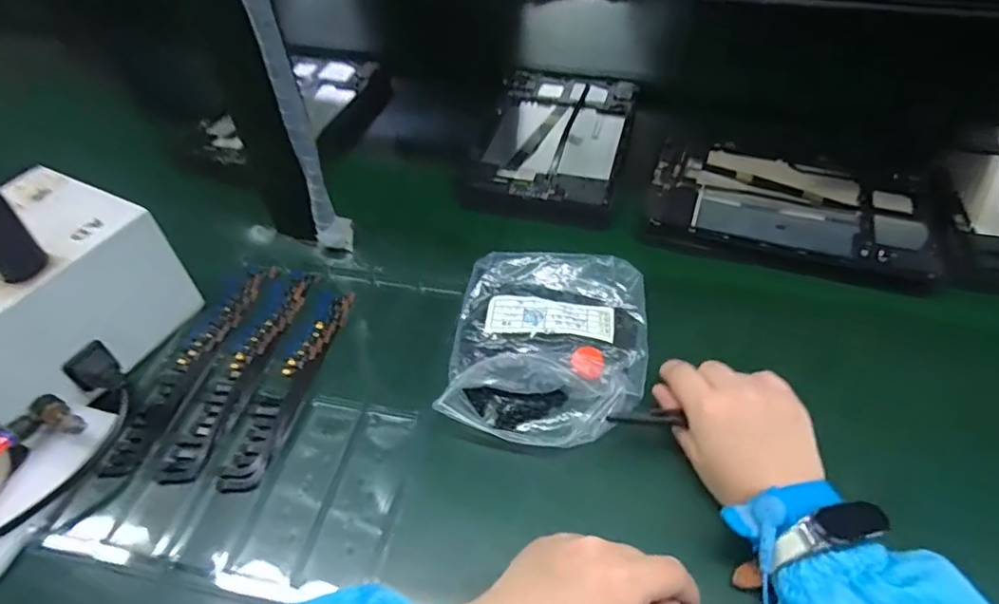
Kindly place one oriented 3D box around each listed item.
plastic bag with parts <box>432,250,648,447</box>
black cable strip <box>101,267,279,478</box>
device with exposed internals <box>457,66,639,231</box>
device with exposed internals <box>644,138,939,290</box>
[{"bbox_3d":[0.038,0.025,0.440,0.141,0.020,0.171,6,47,7],"label":"plastic bag with parts"},{"bbox_3d":[-0.235,0.044,0.455,0.035,0.017,0.193,10,48,11],"label":"black cable strip"},{"bbox_3d":[0.059,-0.174,0.612,0.145,0.011,0.256,11,48,12],"label":"device with exposed internals"},{"bbox_3d":[0.258,-0.086,0.529,0.231,0.014,0.166,12,48,13],"label":"device with exposed internals"}]

